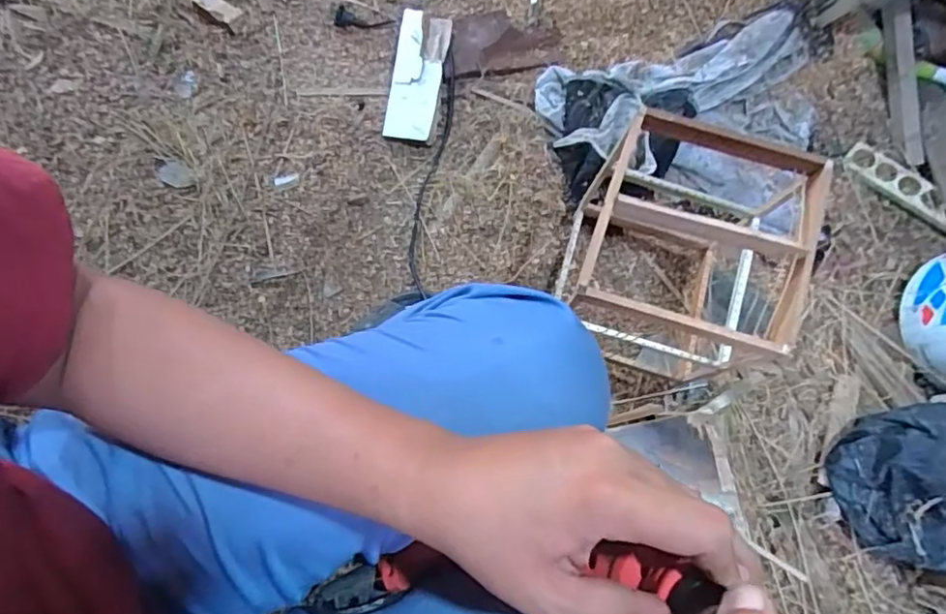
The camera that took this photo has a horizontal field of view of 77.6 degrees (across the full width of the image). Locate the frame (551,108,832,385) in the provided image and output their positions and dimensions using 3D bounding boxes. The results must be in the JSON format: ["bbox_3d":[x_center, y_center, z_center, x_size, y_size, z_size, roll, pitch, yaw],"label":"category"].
[{"bbox_3d":[0.240,-0.060,0.760,0.245,0.340,0.269,18,72,-3],"label":"frame"}]

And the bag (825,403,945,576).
[{"bbox_3d":[0.650,0.264,0.841,0.192,0.120,0.236,-13,77,-12],"label":"bag"}]

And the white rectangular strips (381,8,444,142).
[{"bbox_3d":[-0.095,-0.383,0.972,0.078,0.015,0.221,7,78,-2],"label":"white rectangular strips"}]

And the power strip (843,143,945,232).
[{"bbox_3d":[0.789,-0.201,1.044,0.267,0.014,0.061,41,91,17],"label":"power strip"}]

